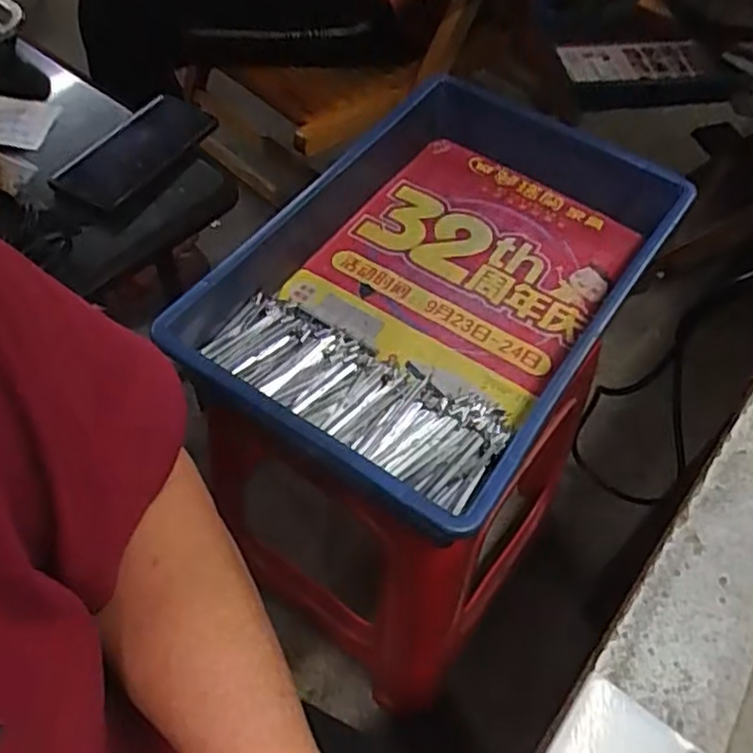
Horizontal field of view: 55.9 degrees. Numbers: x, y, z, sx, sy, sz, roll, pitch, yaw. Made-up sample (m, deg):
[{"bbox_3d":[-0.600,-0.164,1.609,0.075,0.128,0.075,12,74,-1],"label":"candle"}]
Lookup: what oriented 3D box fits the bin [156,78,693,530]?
[{"bbox_3d":[0.057,-0.094,0.630,0.298,0.090,0.427,31,62,18],"label":"bin"}]

